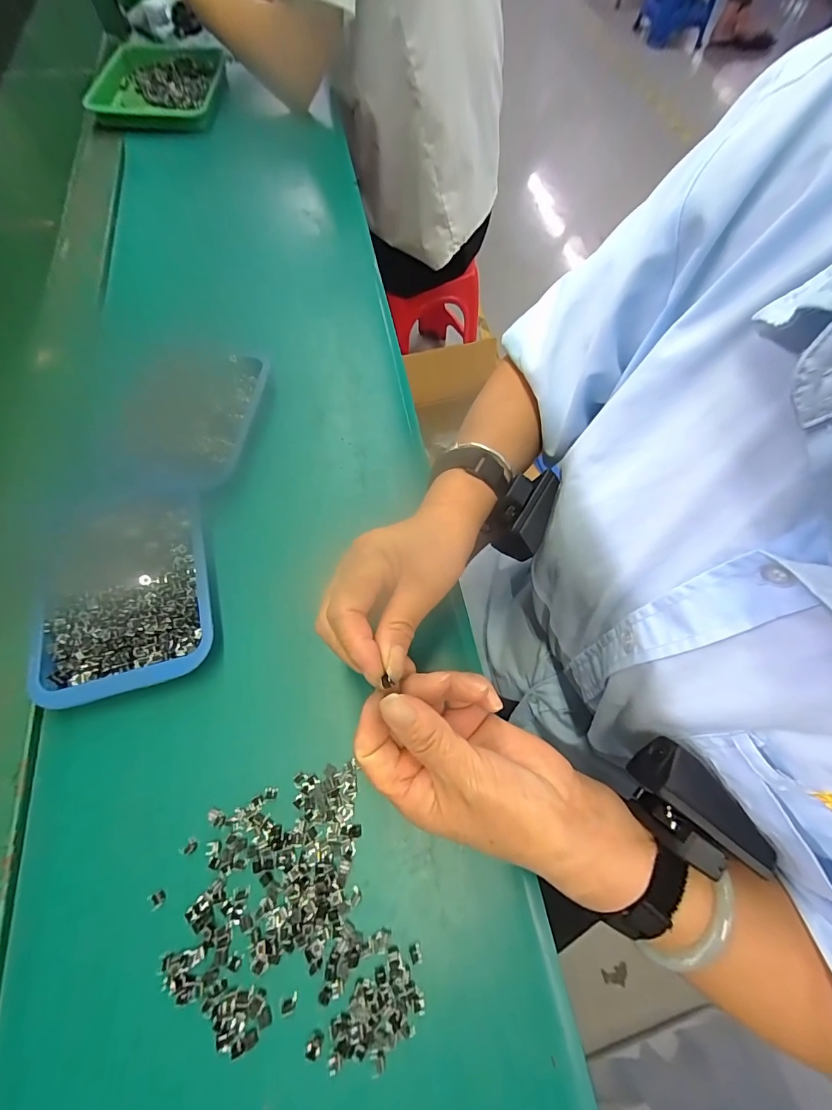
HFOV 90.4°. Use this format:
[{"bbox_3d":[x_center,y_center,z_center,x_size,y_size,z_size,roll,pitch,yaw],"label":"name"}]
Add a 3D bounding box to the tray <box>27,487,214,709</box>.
[{"bbox_3d":[-0.212,0.022,0.300,0.116,0.025,0.153,-14,68,-7],"label":"tray"}]

